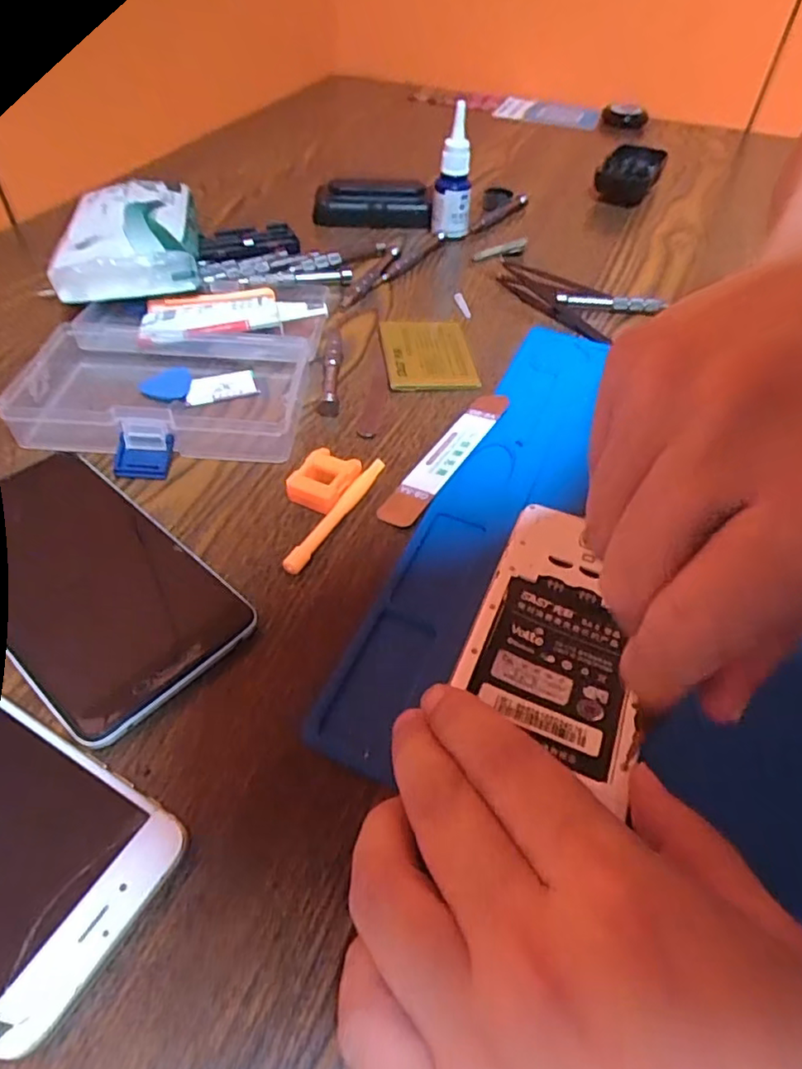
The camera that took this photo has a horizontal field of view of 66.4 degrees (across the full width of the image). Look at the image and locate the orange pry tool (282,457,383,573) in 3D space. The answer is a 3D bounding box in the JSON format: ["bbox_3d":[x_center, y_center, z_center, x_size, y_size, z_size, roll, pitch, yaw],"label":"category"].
[{"bbox_3d":[-0.029,-0.011,0.293,0.009,0.010,0.082,22,50,15],"label":"orange pry tool"}]

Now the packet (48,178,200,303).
[{"bbox_3d":[-0.193,-0.218,0.440,0.089,0.041,0.162,-9,49,-12],"label":"packet"}]

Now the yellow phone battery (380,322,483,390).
[{"bbox_3d":[0.017,-0.115,0.391,0.055,0.006,0.071,-3,48,-7],"label":"yellow phone battery"}]

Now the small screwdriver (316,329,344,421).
[{"bbox_3d":[-0.043,-0.105,0.376,0.012,0.012,0.094,1,48,-3],"label":"small screwdriver"}]

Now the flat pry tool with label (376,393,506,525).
[{"bbox_3d":[0.026,-0.044,0.327,0.021,0.004,0.115,22,53,24],"label":"flat pry tool with label"}]

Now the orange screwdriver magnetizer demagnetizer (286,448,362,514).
[{"bbox_3d":[-0.038,-0.026,0.304,0.027,0.013,0.033,21,50,15],"label":"orange screwdriver magnetizer demagnetizer"}]

